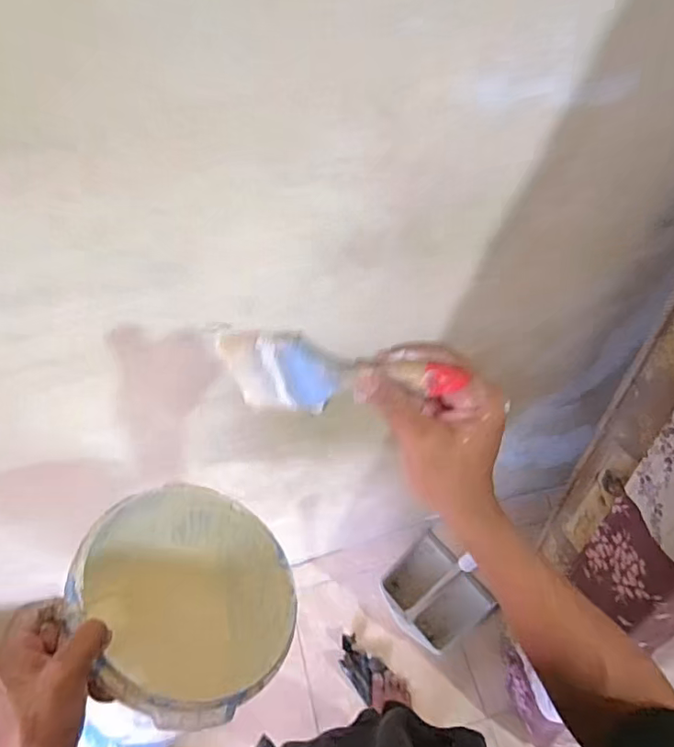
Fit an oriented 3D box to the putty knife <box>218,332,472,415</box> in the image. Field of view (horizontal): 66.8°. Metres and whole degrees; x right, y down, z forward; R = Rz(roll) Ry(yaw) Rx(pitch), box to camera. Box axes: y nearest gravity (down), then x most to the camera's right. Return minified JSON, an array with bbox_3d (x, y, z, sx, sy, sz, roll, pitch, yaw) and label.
[{"bbox_3d":[-0.002,0.001,0.374,0.187,0.071,0.023,1,54,28],"label":"putty knife"}]

